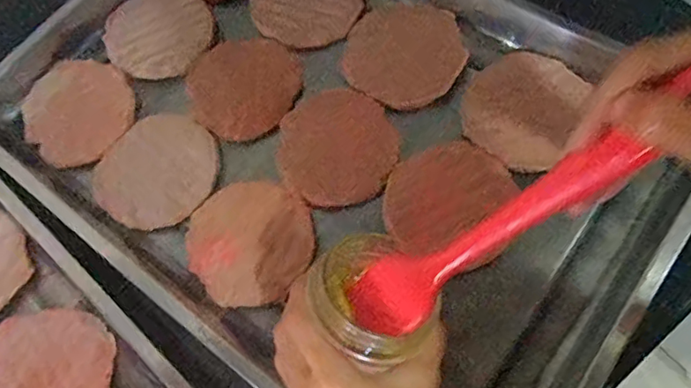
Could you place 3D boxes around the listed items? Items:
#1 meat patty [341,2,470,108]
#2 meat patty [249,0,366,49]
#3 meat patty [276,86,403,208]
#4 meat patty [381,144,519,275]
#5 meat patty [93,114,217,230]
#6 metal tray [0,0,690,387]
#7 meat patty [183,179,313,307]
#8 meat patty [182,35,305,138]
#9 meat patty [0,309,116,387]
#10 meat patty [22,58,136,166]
[{"bbox_3d":[0.057,-0.137,0.522,0.112,0.017,0.109,31,74,18],"label":"meat patty"},{"bbox_3d":[-0.039,-0.199,0.555,0.113,0.014,0.105,-2,67,6],"label":"meat patty"},{"bbox_3d":[-0.008,-0.046,0.496,0.107,0.015,0.115,-2,67,6],"label":"meat patty"},{"bbox_3d":[0.089,0.008,0.456,0.110,0.015,0.109,-2,67,6],"label":"meat patty"},{"bbox_3d":[-0.177,-0.023,0.504,0.112,0.010,0.111,-2,67,6],"label":"meat patty"},{"bbox_3d":[-0.030,-0.060,0.487,0.605,0.039,0.387,34,77,18],"label":"metal tray"},{"bbox_3d":[-0.085,0.041,0.469,0.108,0.013,0.106,-2,67,6],"label":"meat patty"},{"bbox_3d":[-0.101,-0.109,0.532,0.109,0.005,0.108,34,75,18],"label":"meat patty"},{"bbox_3d":[-0.252,0.151,0.446,0.115,0.013,0.105,-2,67,6],"label":"meat patty"},{"bbox_3d":[-0.265,-0.084,0.538,0.112,0.004,0.105,-1,70,2],"label":"meat patty"}]

